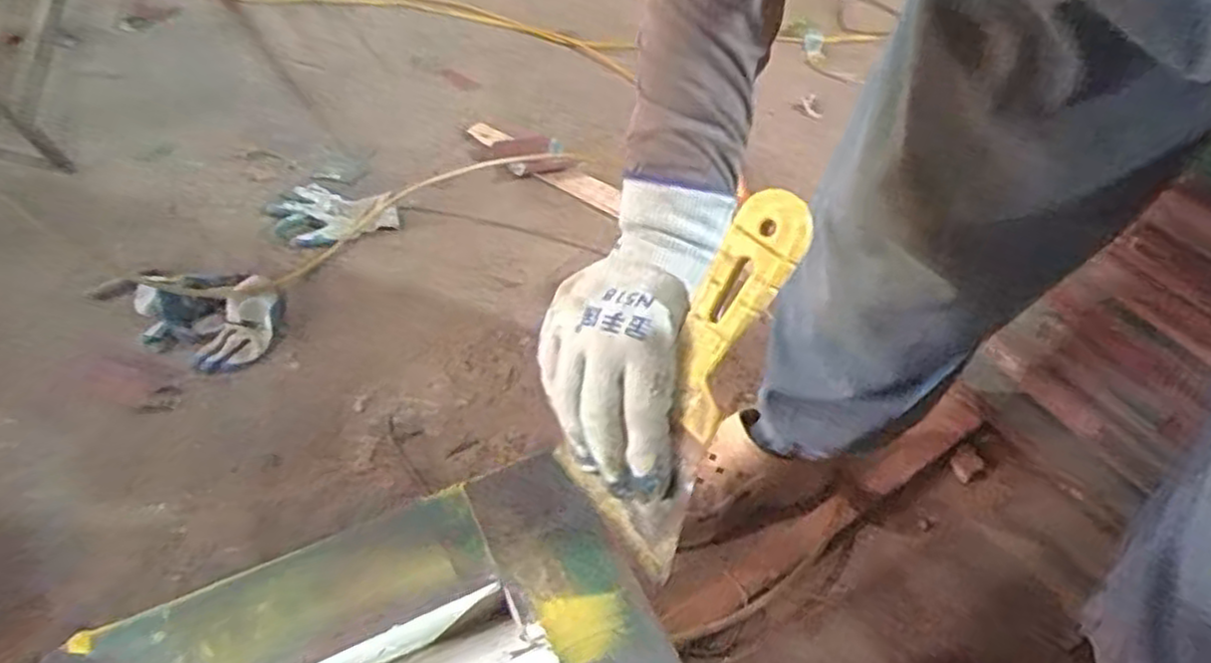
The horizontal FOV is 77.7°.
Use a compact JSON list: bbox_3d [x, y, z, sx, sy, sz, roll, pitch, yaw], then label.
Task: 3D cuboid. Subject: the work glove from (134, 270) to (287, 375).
[{"bbox_3d":[-0.549,-0.024,1.033,0.210,0.080,0.152,15,49,13],"label":"work glove"}]

